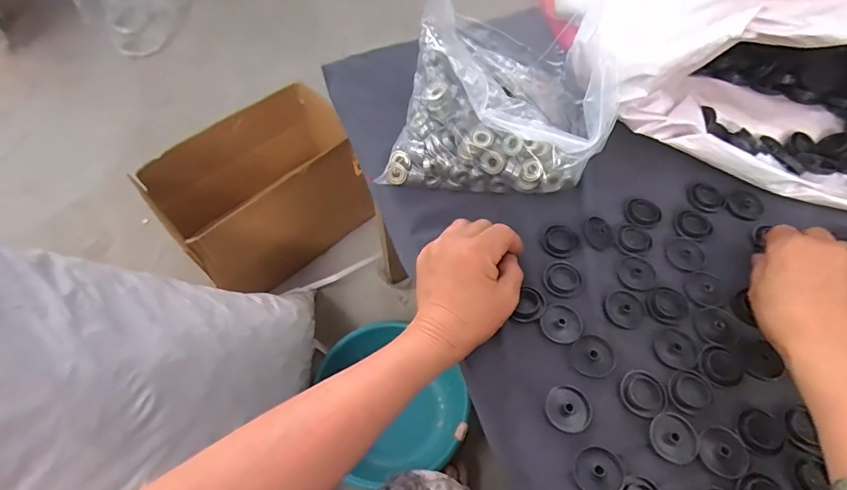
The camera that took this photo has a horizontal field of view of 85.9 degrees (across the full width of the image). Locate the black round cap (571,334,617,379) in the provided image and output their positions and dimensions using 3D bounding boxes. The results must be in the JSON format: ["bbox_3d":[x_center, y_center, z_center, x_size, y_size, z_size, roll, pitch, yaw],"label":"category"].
[{"bbox_3d":[0.135,0.088,0.360,0.032,0.004,0.035,0,58,0],"label":"black round cap"}]

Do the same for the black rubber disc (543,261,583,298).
[{"bbox_3d":[0.122,0.029,0.399,0.031,0.004,0.034,0,58,0],"label":"black rubber disc"}]

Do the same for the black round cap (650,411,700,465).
[{"bbox_3d":[0.183,0.141,0.331,0.033,0.005,0.031,0,58,0],"label":"black round cap"}]

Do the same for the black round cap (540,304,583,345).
[{"bbox_3d":[0.114,0.064,0.374,0.032,0.004,0.034,0,58,0],"label":"black round cap"}]

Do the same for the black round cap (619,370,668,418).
[{"bbox_3d":[0.167,0.112,0.344,0.033,0.004,0.034,0,58,0],"label":"black round cap"}]

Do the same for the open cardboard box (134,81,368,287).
[{"bbox_3d":[-0.306,-0.121,0.944,0.425,0.219,0.279,-36,65,-20],"label":"open cardboard box"}]

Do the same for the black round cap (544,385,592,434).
[{"bbox_3d":[0.109,0.122,0.340,0.033,0.004,0.032,0,58,0],"label":"black round cap"}]

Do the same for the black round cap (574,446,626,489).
[{"bbox_3d":[0.123,0.158,0.317,0.031,0.010,0.031,0,58,0],"label":"black round cap"}]

